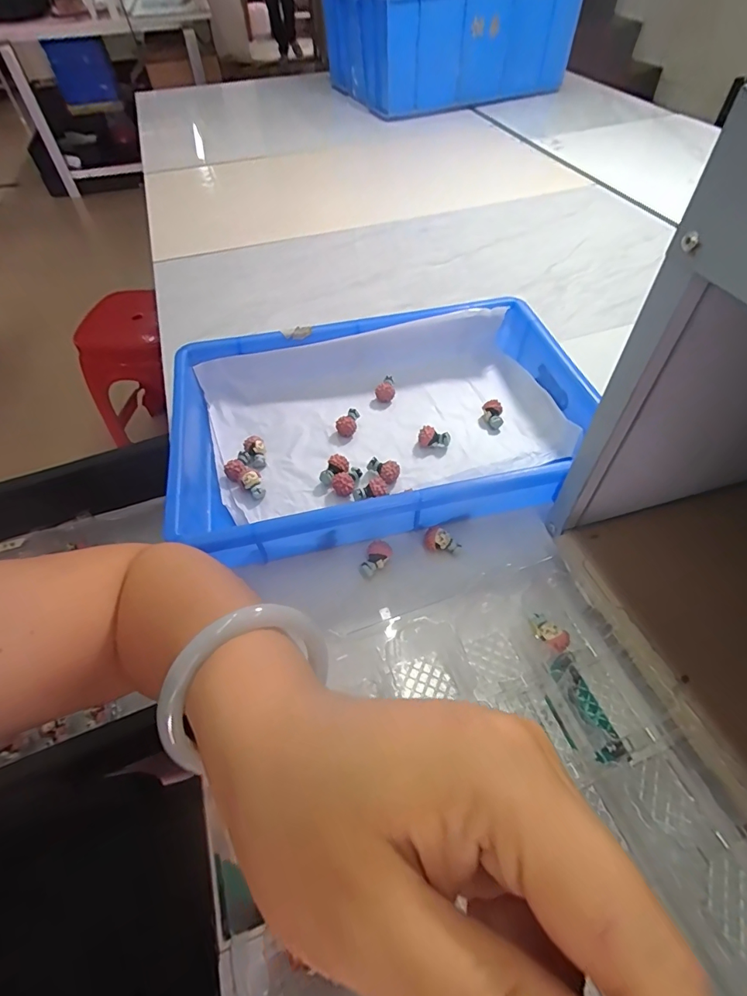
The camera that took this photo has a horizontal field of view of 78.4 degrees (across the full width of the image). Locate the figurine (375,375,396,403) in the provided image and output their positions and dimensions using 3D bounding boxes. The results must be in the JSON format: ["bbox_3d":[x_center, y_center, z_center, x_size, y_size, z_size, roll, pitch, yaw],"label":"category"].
[{"bbox_3d":[0.013,-0.116,0.483,0.020,0.021,0.025,0,52,2],"label":"figurine"}]

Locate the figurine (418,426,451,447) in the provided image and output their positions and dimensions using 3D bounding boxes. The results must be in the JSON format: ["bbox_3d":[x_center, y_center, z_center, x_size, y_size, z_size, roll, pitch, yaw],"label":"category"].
[{"bbox_3d":[0.058,-0.057,0.434,0.029,0.016,0.013,12,53,11],"label":"figurine"}]

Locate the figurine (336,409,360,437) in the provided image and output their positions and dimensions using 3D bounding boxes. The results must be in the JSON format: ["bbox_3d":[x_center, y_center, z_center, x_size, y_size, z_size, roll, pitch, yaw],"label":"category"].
[{"bbox_3d":[-0.025,-0.075,0.451,0.019,0.018,0.028,4,52,5],"label":"figurine"}]

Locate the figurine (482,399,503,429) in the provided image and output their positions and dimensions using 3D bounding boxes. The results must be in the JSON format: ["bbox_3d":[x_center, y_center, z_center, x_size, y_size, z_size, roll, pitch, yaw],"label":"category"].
[{"bbox_3d":[0.119,-0.083,0.456,0.018,0.019,0.025,1,52,3],"label":"figurine"}]

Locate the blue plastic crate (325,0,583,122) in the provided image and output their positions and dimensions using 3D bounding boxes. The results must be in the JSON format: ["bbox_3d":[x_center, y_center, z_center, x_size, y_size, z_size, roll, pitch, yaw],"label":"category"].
[{"bbox_3d":[0.179,-1.171,1.162,0.496,0.247,0.398,-24,55,-16],"label":"blue plastic crate"}]

